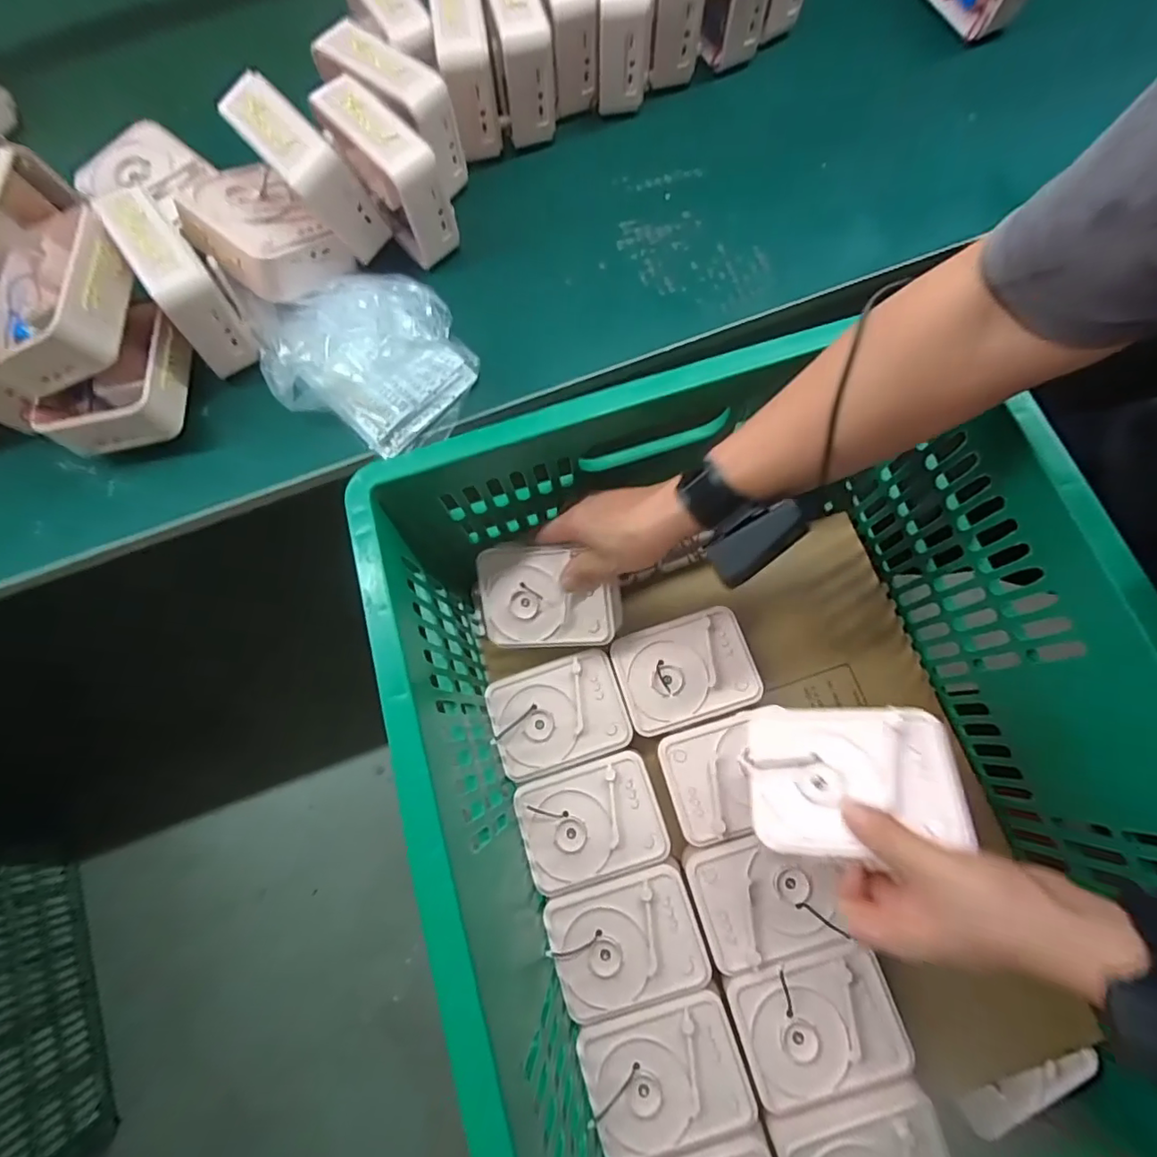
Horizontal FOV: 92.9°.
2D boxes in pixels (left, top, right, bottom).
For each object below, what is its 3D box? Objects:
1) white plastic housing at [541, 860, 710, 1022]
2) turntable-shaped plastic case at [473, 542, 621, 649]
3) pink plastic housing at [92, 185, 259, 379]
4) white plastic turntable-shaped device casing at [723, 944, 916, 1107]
[{"bbox_3d":[0.041,0.309,0.470,0.124,0.021,0.096,-17,76,-2],"label":"white plastic housing"},{"bbox_3d":[-0.030,0.015,0.514,0.130,0.023,0.096,-4,102,13],"label":"turntable-shaped plastic case"},{"bbox_3d":[-0.325,-0.250,0.459,0.052,0.090,0.127,-33,78,-5],"label":"pink plastic housing"},{"bbox_3d":[0.191,0.356,0.441,0.123,0.015,0.095,-15,76,-1],"label":"white plastic turntable-shaped device casing"}]

